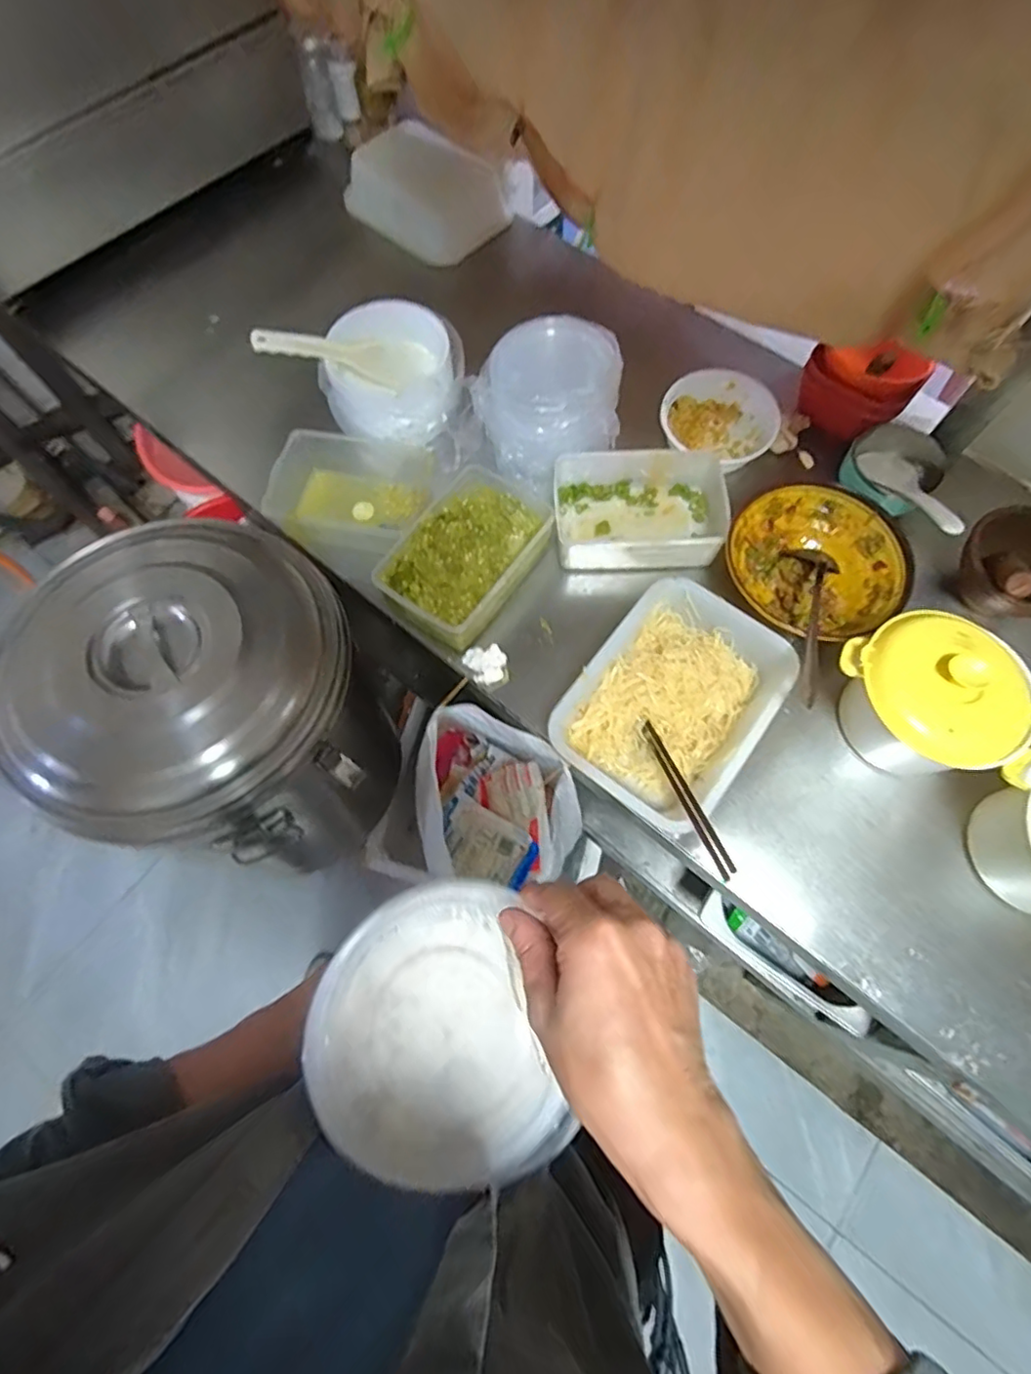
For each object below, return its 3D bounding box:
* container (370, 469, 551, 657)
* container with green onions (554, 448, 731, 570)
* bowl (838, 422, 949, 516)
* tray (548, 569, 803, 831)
[{"bbox_3d":[-0.064,-0.178,0.797,0.155,0.058,0.237,35,74,13],"label":"container"},{"bbox_3d":[0.161,-0.247,0.828,0.235,0.065,0.168,-2,70,0],"label":"container with green onions"},{"bbox_3d":[0.530,-0.308,0.846,0.121,0.062,0.116,0,70,1],"label":"bowl"},{"bbox_3d":[0.193,0.014,0.728,0.202,0.065,0.270,36,74,13],"label":"tray"}]

